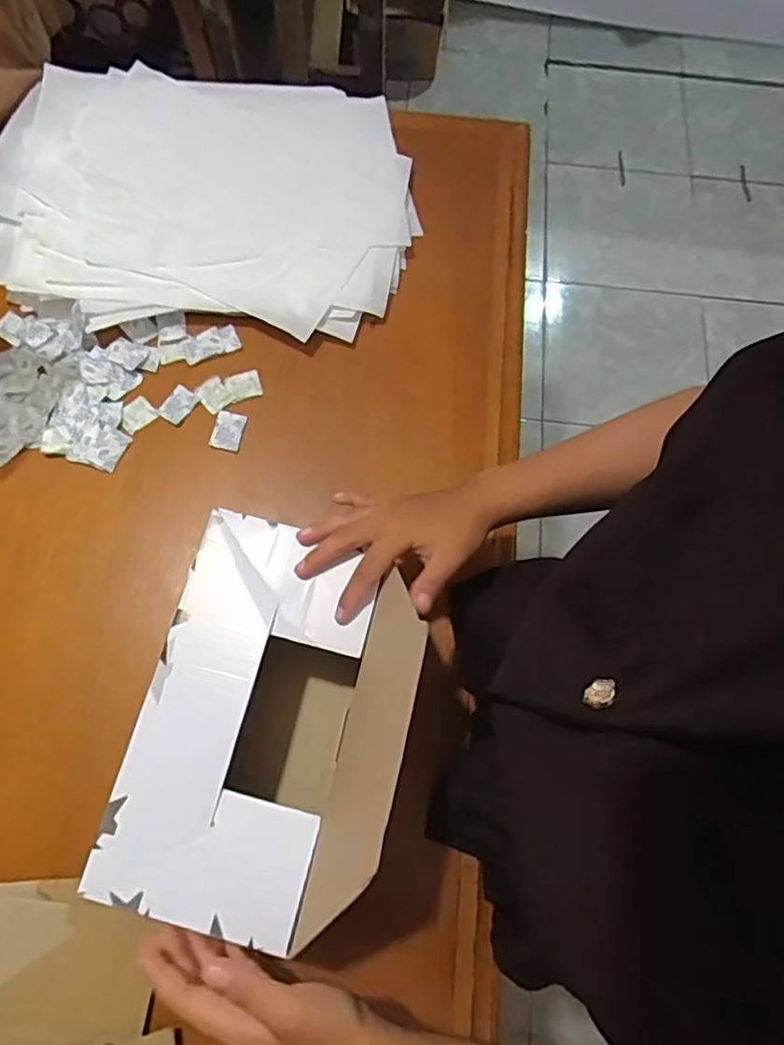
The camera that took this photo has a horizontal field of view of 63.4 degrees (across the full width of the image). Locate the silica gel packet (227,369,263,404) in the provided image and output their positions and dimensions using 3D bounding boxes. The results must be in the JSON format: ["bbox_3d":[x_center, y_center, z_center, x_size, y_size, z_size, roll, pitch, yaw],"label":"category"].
[{"bbox_3d":[-0.153,-0.142,0.659,0.034,0.004,0.029,-19,73,-8],"label":"silica gel packet"}]

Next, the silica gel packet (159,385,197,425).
[{"bbox_3d":[-0.219,-0.121,0.650,0.026,0.006,0.037,32,73,9],"label":"silica gel packet"}]

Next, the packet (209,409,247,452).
[{"bbox_3d":[-0.167,-0.093,0.646,0.030,0.004,0.040,13,71,3],"label":"packet"}]

